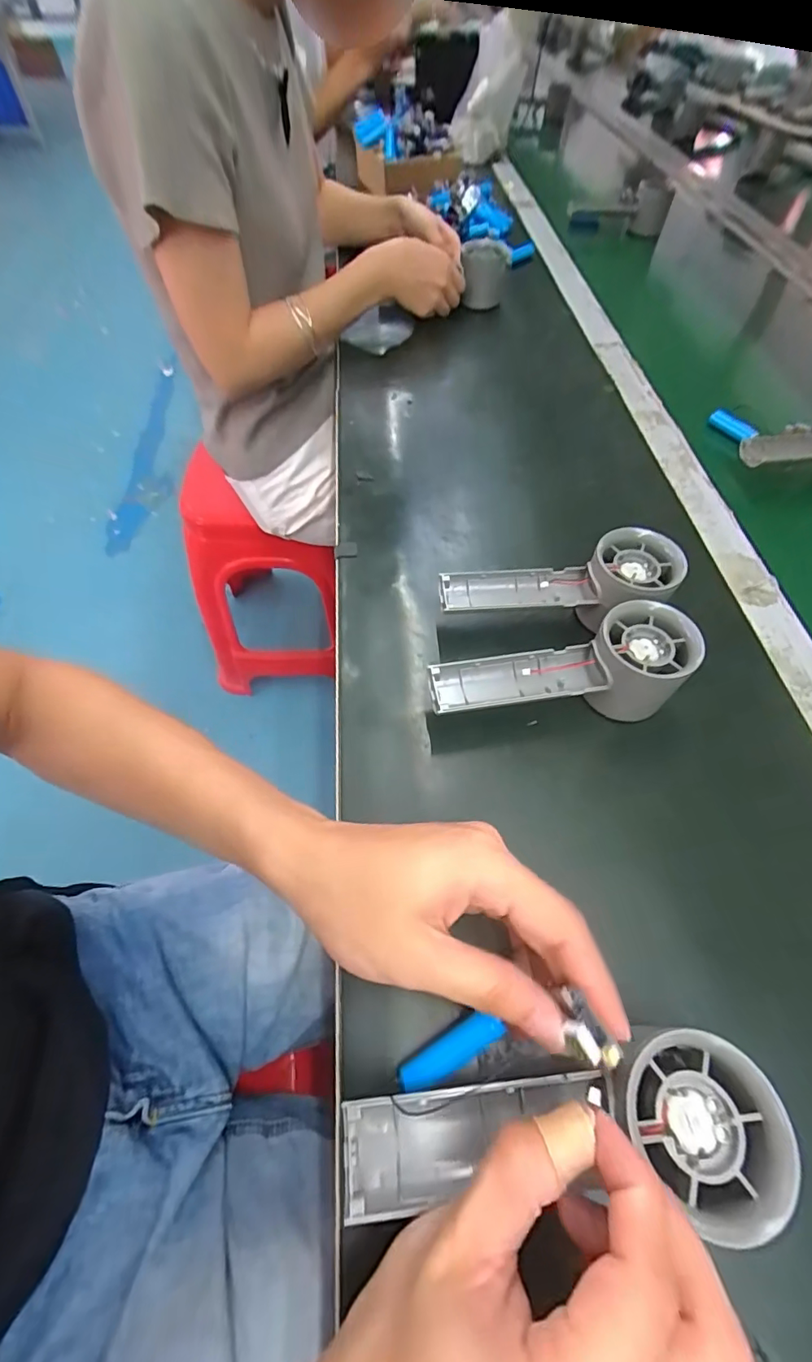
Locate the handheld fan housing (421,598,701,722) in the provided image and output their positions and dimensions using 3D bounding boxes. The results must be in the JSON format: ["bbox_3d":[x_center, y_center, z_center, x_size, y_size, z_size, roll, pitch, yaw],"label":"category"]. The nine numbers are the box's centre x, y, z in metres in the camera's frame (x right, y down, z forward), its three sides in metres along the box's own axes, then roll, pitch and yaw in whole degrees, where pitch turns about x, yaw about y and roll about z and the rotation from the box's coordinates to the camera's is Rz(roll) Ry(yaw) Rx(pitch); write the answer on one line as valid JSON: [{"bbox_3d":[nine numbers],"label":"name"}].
[{"bbox_3d":[0.094,-0.009,0.313,0.158,0.052,0.055,-2,58,-2],"label":"handheld fan housing"}]

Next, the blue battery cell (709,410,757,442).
[{"bbox_3d":[0.340,-0.267,0.520,0.050,0.016,0.019,27,62,0],"label":"blue battery cell"}]

